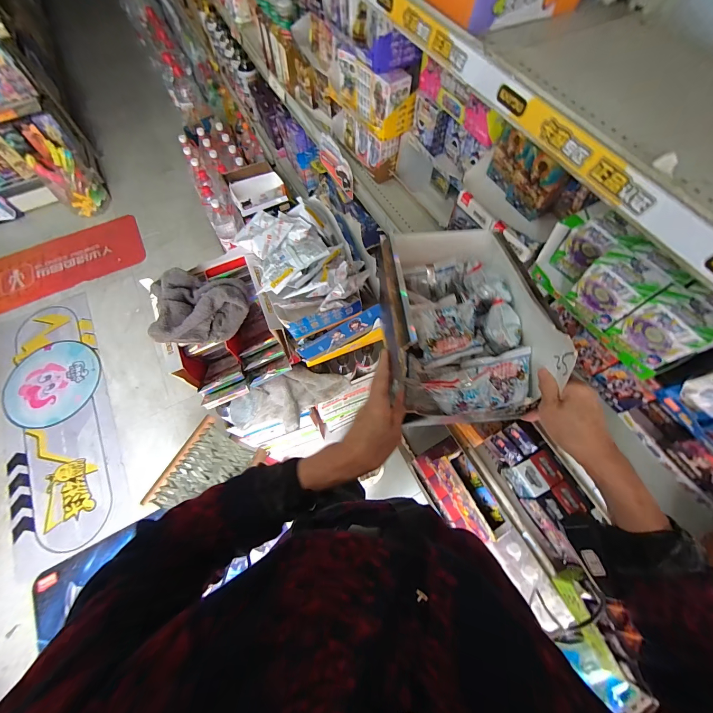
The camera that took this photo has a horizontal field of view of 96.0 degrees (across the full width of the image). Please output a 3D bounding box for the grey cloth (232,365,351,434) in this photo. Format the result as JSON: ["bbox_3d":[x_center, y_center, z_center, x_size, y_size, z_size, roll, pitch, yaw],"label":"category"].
[{"bbox_3d":[-0.161,0.109,0.804,0.287,0.132,0.102,-31,70,-13],"label":"grey cloth"}]

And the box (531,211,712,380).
[{"bbox_3d":[0.399,-0.097,0.495,0.070,0.144,0.256,-29,69,-12],"label":"box"}]

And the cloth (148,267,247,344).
[{"bbox_3d":[-0.309,-0.101,0.630,0.186,0.061,0.150,-9,67,-4],"label":"cloth"}]

